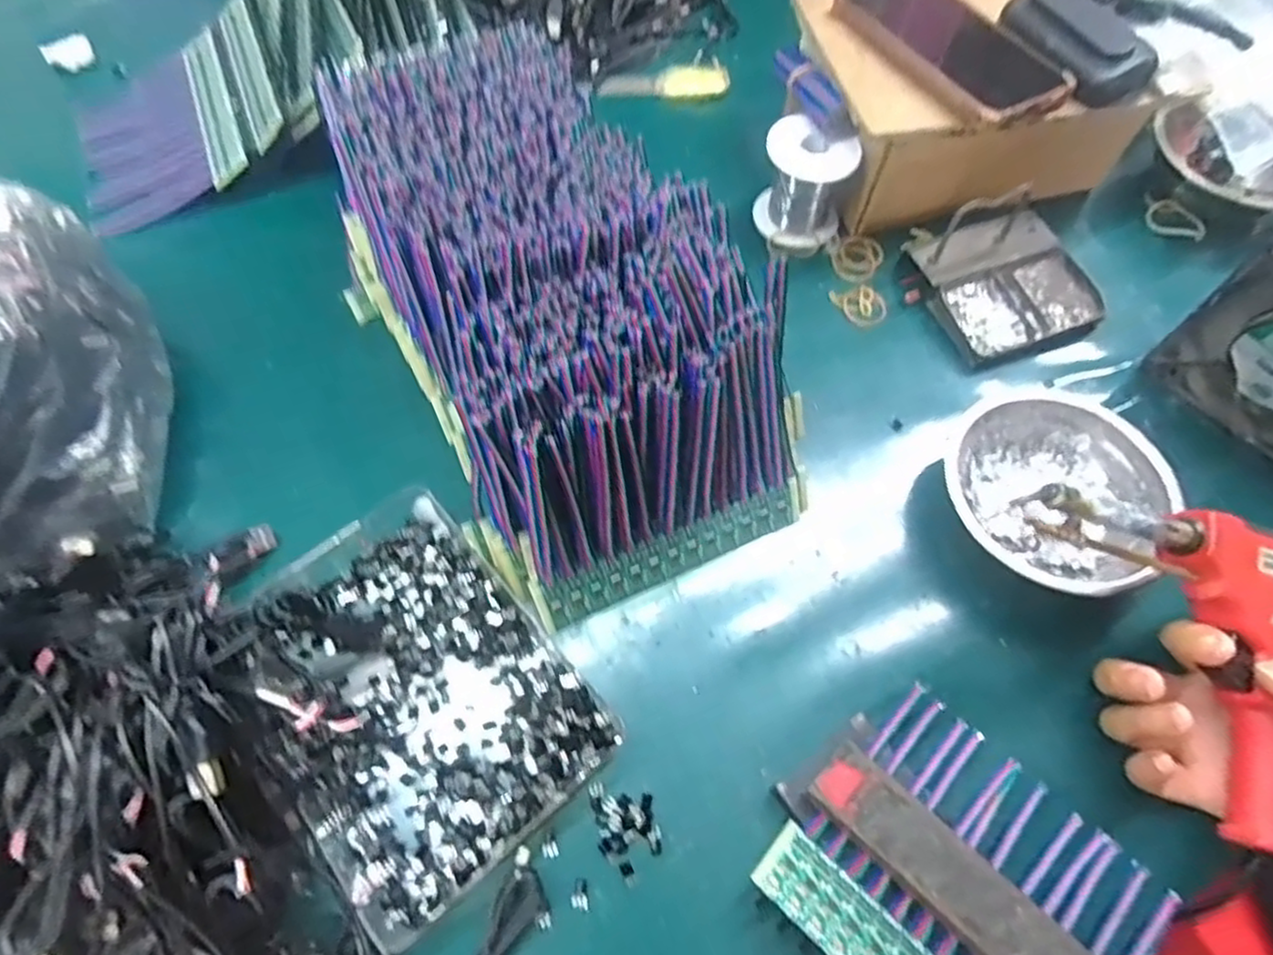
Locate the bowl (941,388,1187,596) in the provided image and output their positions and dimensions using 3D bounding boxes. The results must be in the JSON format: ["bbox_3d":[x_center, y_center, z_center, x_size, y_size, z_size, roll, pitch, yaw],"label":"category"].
[{"bbox_3d":[0.240,0.006,0.413,0.118,0.041,0.124,1,63,-1],"label":"bowl"}]

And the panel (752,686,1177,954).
[{"bbox_3d":[0.158,0.197,0.330,0.160,0.021,0.130,40,69,17],"label":"panel"}]

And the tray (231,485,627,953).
[{"bbox_3d":[-0.119,0.110,0.366,0.140,0.023,0.193,-38,69,-18],"label":"tray"}]

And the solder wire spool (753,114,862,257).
[{"bbox_3d":[0.123,-0.214,0.522,0.065,0.069,0.065,17,64,7],"label":"solder wire spool"}]

